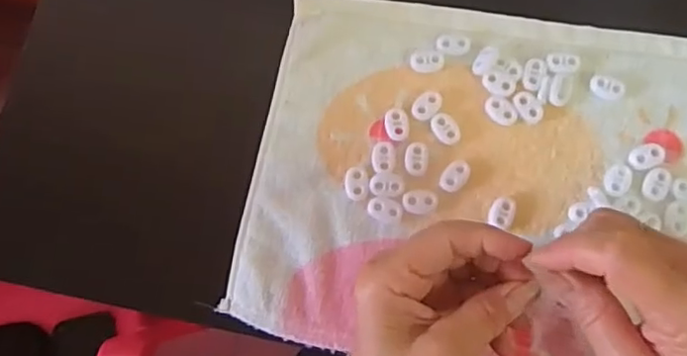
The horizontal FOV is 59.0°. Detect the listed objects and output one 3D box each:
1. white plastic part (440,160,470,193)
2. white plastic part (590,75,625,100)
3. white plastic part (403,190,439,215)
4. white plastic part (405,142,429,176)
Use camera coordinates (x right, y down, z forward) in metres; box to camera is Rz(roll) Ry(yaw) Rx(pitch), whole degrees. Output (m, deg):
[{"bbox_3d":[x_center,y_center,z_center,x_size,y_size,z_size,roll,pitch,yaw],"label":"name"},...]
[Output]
[{"bbox_3d":[0.071,-0.001,0.386,0.014,0.005,0.022,34,81,9],"label":"white plastic part"},{"bbox_3d":[0.170,-0.059,0.392,0.021,0.004,0.015,27,80,8],"label":"white plastic part"},{"bbox_3d":[0.048,0.015,0.382,0.021,0.004,0.015,1,78,3],"label":"white plastic part"},{"bbox_3d":[0.047,-0.012,0.390,0.015,0.004,0.022,9,78,4],"label":"white plastic part"}]

